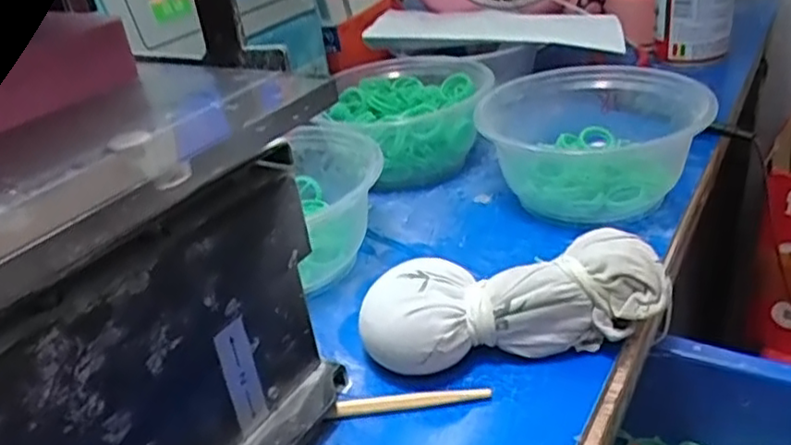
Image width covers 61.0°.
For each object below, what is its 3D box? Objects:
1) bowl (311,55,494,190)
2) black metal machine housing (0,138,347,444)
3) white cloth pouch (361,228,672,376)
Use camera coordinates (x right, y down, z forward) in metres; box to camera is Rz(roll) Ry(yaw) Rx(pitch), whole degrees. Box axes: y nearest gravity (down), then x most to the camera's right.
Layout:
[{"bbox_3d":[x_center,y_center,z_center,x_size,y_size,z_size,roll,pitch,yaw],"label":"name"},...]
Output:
[{"bbox_3d":[-0.004,-0.073,0.494,0.129,0.064,0.135,-26,34,-29],"label":"bowl"},{"bbox_3d":[-0.076,0.062,0.226,0.028,0.121,0.153,13,35,32],"label":"black metal machine housing"},{"bbox_3d":[0.054,0.038,0.309,0.136,0.044,0.056,-6,29,4],"label":"white cloth pouch"}]

